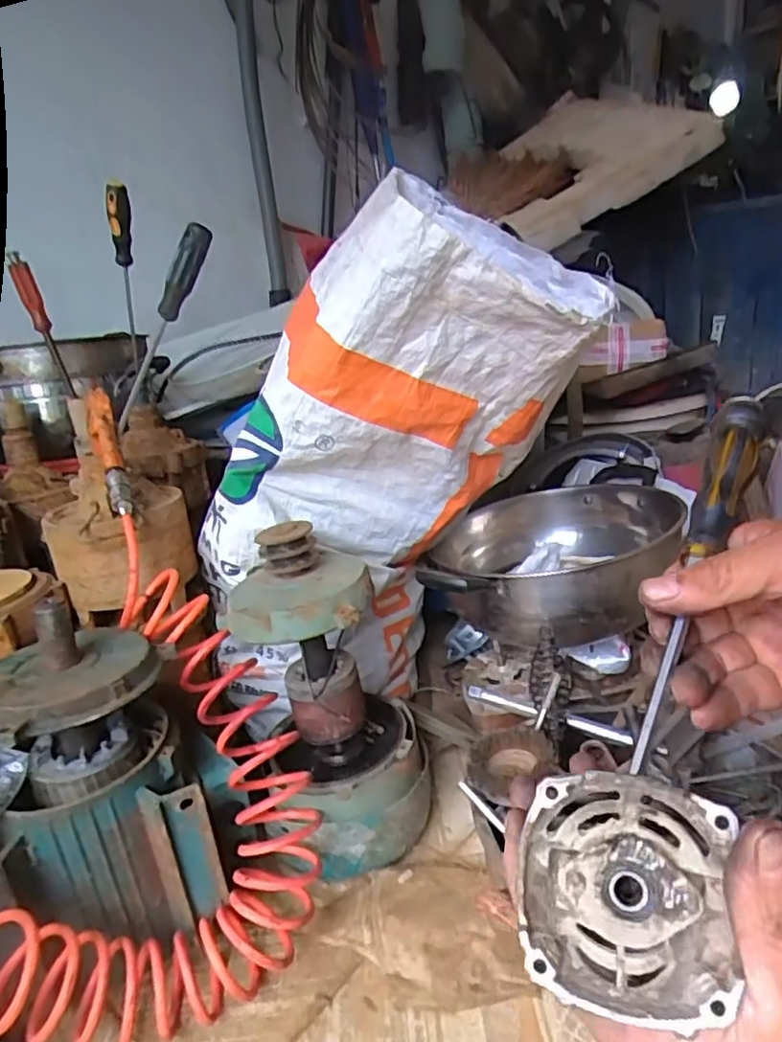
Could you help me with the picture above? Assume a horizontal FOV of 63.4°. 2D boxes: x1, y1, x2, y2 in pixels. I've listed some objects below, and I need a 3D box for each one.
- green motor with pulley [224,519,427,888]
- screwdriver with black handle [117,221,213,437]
[{"bbox_3d":[-0.061,0.172,0.661,0.175,0.334,0.154,-10,19,-10],"label":"green motor with pulley"},{"bbox_3d":[-0.267,-0.223,0.733,0.029,0.248,0.030,23,11,-17],"label":"screwdriver with black handle"}]

